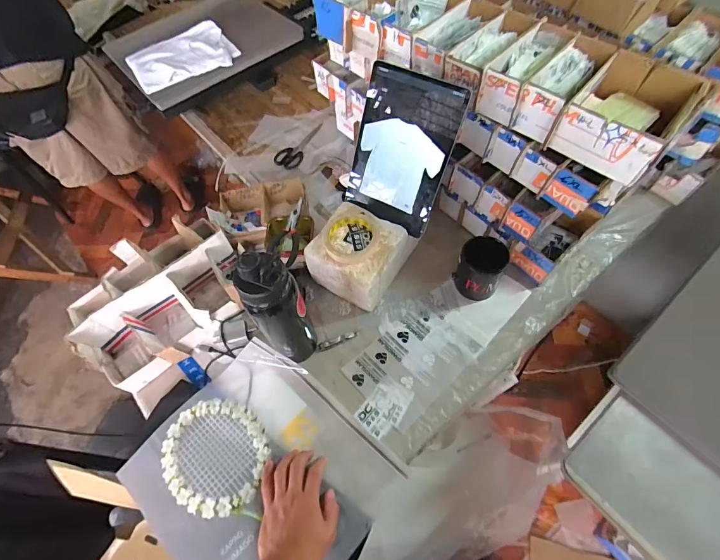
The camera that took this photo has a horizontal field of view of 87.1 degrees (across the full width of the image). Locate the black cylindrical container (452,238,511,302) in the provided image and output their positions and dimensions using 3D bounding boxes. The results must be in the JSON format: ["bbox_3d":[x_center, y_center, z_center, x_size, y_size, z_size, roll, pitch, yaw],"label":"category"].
[{"bbox_3d":[0.220,-0.016,0.688,0.088,0.107,0.070,22,64,15],"label":"black cylindrical container"}]

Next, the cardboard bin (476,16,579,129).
[{"bbox_3d":[0.259,-0.331,0.593,0.070,0.059,0.181,36,68,21],"label":"cardboard bin"}]

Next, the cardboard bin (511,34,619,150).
[{"bbox_3d":[0.303,-0.288,0.572,0.067,0.065,0.171,36,68,21],"label":"cardboard bin"}]

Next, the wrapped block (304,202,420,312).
[{"bbox_3d":[0.000,-0.052,0.701,0.135,0.107,0.147,28,65,18],"label":"wrapped block"}]

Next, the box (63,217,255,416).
[{"bbox_3d":[-0.352,0.041,0.697,0.306,0.118,0.247,-41,66,-19],"label":"box"}]

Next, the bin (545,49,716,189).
[{"bbox_3d":[0.372,-0.234,0.539,0.139,0.073,0.169,39,69,22],"label":"bin"}]

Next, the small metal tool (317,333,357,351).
[{"bbox_3d":[-0.042,0.110,0.692,0.076,0.005,0.013,-22,61,-9],"label":"small metal tool"}]

